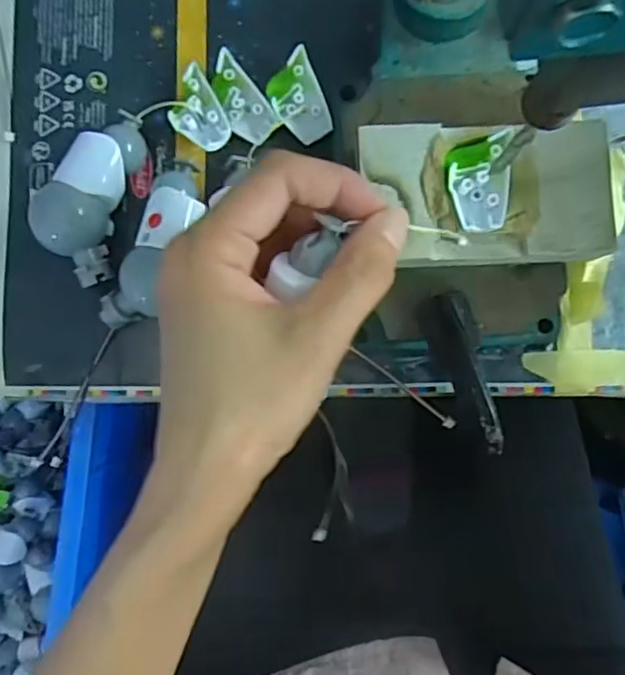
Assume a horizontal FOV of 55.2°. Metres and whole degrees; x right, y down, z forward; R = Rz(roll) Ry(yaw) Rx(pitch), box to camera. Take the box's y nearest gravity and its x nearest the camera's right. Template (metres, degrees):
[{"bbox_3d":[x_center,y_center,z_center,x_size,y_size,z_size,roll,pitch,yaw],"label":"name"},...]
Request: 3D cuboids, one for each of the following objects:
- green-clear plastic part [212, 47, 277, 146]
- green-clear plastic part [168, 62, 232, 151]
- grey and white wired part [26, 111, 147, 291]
[{"bbox_3d":[-0.037,-0.124,0.309,0.021,0.004,0.045,-29,105,-1],"label":"green-clear plastic part"},{"bbox_3d":[-0.059,-0.115,0.305,0.026,0.005,0.045,-32,79,0],"label":"green-clear plastic part"},{"bbox_3d":[-0.115,-0.073,0.308,0.041,0.030,0.086,12,85,2],"label":"grey and white wired part"}]

